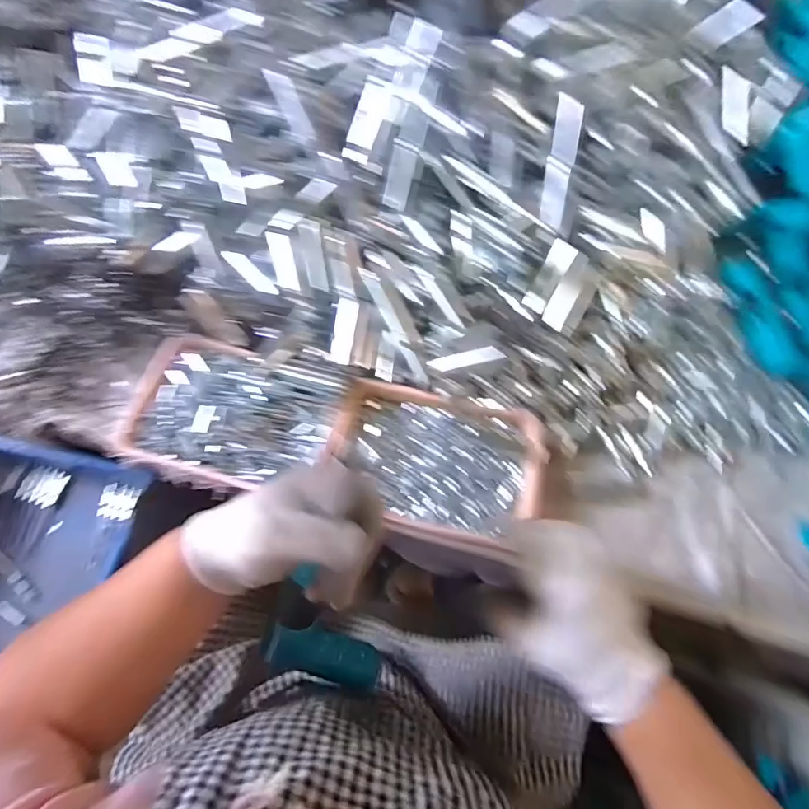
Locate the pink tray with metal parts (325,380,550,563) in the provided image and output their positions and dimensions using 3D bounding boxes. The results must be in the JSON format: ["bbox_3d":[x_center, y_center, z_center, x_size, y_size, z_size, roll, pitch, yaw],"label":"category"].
[{"bbox_3d":[0.033,0.059,0.476,0.210,0.034,0.143,16,68,4],"label":"pink tray with metal parts"}]

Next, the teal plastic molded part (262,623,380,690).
[{"bbox_3d":[-0.067,0.215,0.402,0.104,0.025,0.040,27,67,-20],"label":"teal plastic molded part"}]

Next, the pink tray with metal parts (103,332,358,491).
[{"bbox_3d":[-0.170,0.006,0.475,0.202,0.038,0.141,13,68,2],"label":"pink tray with metal parts"}]

